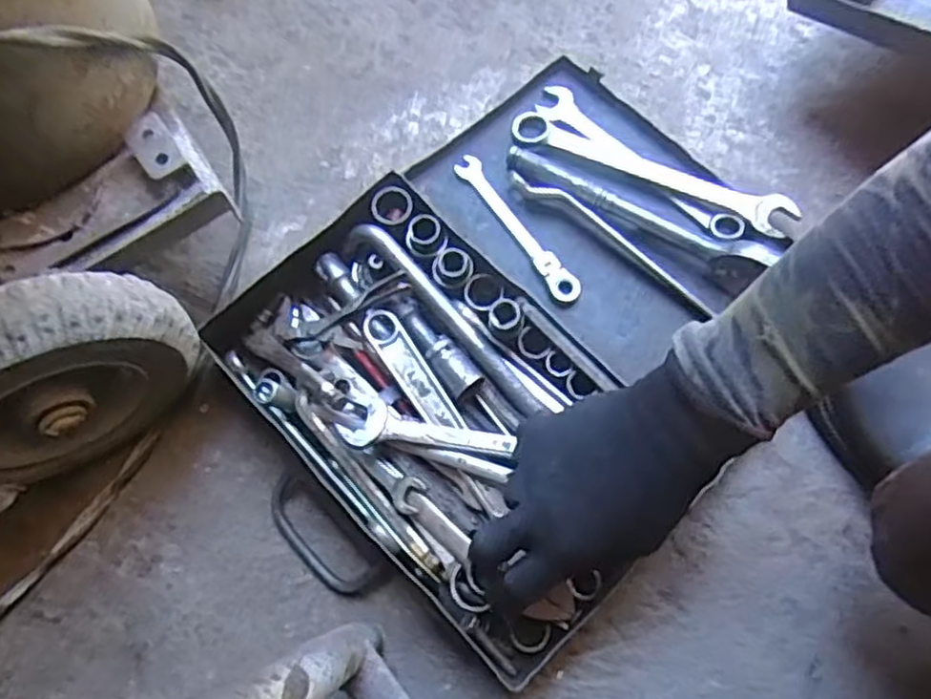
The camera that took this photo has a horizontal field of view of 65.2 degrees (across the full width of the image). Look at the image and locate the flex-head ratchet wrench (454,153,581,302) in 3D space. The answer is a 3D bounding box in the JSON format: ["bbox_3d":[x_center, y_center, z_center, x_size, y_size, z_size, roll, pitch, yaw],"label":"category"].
[{"bbox_3d":[0.041,-0.098,0.580,0.022,0.011,0.150,-34,75,-9],"label":"flex-head ratchet wrench"}]

